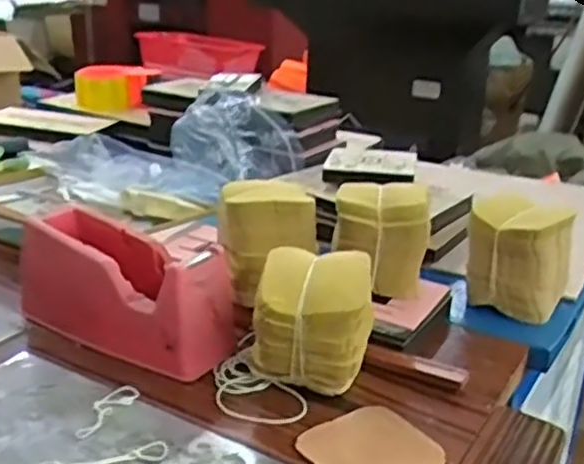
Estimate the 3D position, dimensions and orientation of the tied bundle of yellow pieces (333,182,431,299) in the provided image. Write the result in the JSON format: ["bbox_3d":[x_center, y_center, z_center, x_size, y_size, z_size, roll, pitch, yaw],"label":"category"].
[{"bbox_3d":[0.081,0.007,0.670,0.084,0.093,0.060,5,21,6],"label":"tied bundle of yellow pieces"}]

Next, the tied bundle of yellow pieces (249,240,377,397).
[{"bbox_3d":[0.017,0.073,0.560,0.090,0.102,0.070,3,21,1],"label":"tied bundle of yellow pieces"}]

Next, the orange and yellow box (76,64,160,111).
[{"bbox_3d":[-0.301,-0.247,1.272,0.139,0.067,0.076,-2,21,-13],"label":"orange and yellow box"}]

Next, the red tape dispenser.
[{"bbox_3d":[-0.143,0.048,0.626,0.199,0.092,0.073,15,24,29],"label":"red tape dispenser"}]

